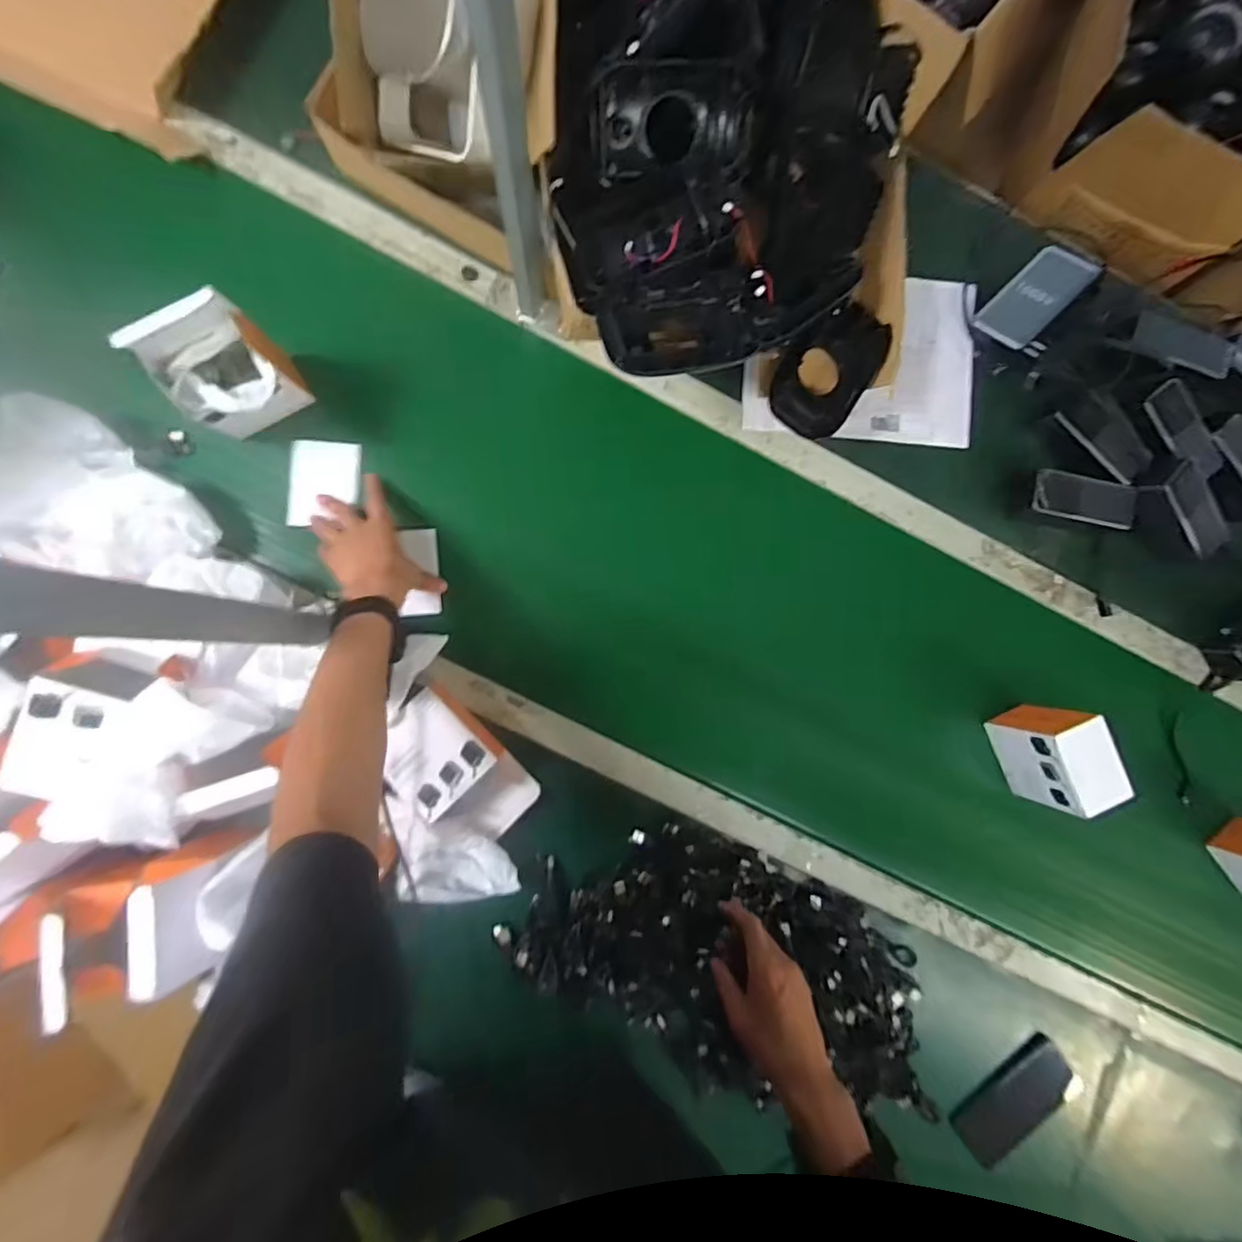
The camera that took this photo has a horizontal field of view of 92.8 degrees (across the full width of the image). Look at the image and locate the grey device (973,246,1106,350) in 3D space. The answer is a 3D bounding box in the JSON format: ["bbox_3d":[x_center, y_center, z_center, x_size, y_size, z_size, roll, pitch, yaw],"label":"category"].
[{"bbox_3d":[0.500,-0.392,0.717,0.119,0.015,0.073,-45,72,16],"label":"grey device"}]

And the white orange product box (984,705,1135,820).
[{"bbox_3d":[0.516,0.160,0.709,0.071,0.112,0.115,-21,89,-6],"label":"white orange product box"}]

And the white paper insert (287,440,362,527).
[{"bbox_3d":[-0.343,-0.158,0.687,0.074,0.009,0.098,3,98,-24],"label":"white paper insert"}]

